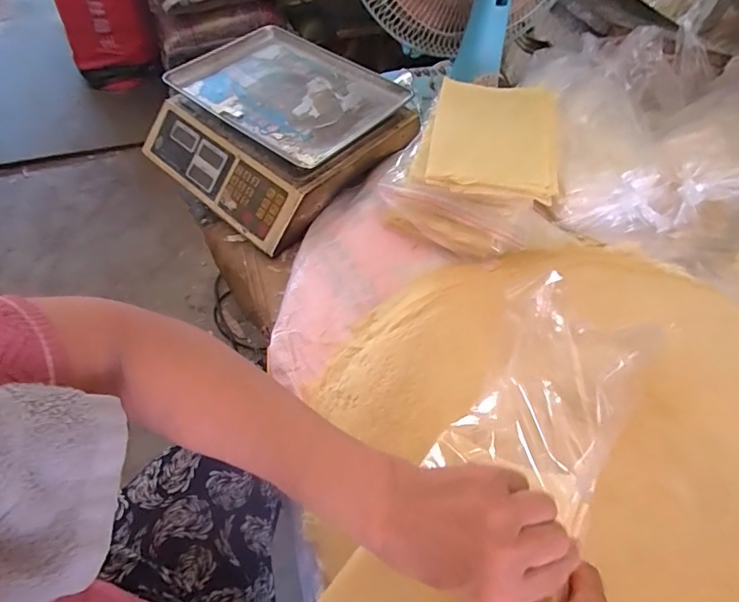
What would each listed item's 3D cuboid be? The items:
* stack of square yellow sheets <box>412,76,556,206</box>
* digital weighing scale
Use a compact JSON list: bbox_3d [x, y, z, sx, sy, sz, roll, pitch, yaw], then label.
[{"bbox_3d":[0.153,-0.222,0.606,0.173,0.029,0.196,4,59,11],"label":"stack of square yellow sheets"},{"bbox_3d":[-0.153,-0.286,0.740,0.355,0.114,0.318,40,60,21],"label":"digital weighing scale"}]

